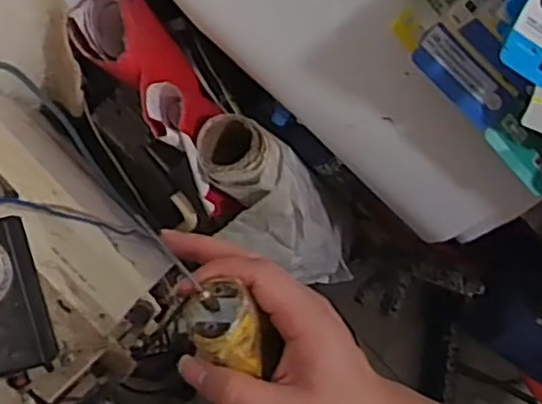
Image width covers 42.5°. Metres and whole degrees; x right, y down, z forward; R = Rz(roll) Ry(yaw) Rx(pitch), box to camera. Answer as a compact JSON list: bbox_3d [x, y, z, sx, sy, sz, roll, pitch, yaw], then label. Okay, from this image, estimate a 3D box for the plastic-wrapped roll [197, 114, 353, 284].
[{"bbox_3d":[0.021,0.034,1.100,0.145,0.102,0.416,-41,136,-3],"label":"plastic-wrapped roll"}]

